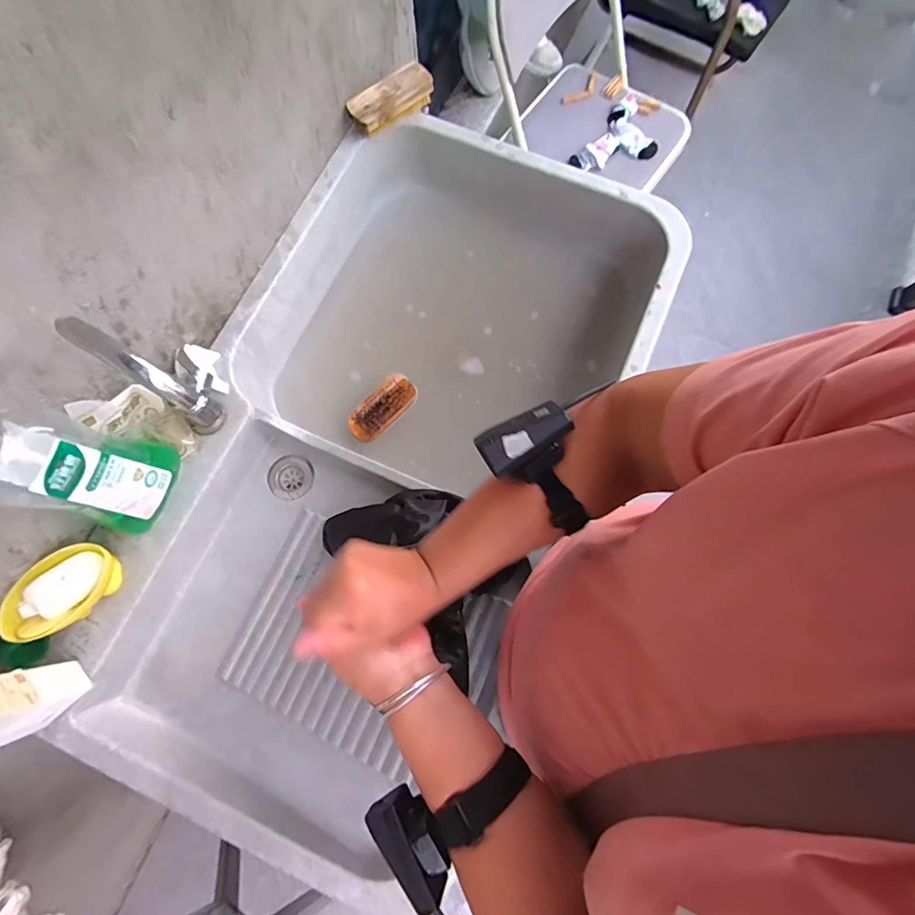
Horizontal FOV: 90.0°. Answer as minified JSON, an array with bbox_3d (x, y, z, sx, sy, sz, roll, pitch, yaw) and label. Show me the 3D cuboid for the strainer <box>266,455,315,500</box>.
[{"bbox_3d":[-0.240,0.029,0.664,0.064,0.010,0.065,0,75,-1],"label":"strainer"}]

